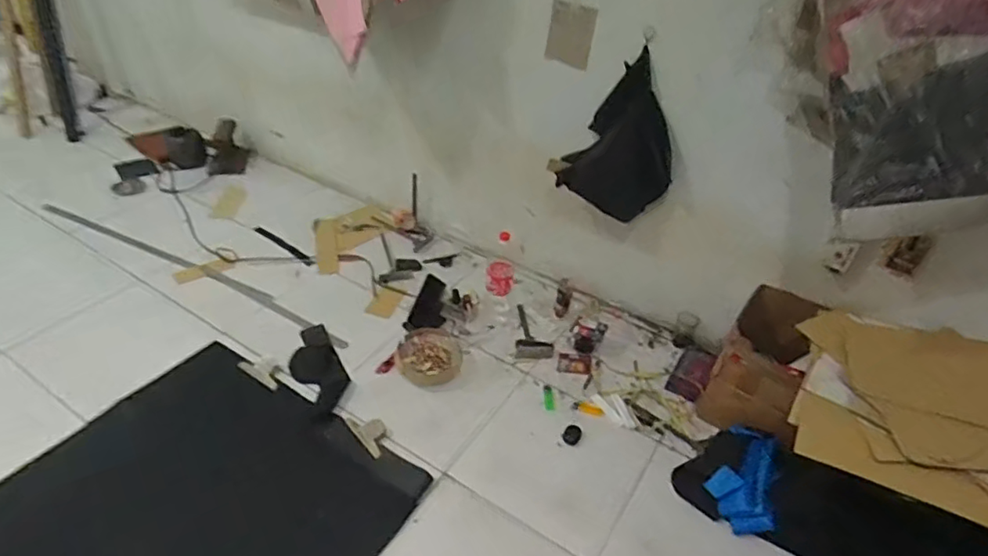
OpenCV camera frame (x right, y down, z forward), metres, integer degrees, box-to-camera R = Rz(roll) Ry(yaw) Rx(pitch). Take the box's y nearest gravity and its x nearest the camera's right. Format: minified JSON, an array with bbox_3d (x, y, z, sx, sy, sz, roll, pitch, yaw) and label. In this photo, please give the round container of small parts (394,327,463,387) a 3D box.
[{"bbox_3d":[-0.179,0.213,1.683,0.175,0.068,0.194,5,41,-4],"label":"round container of small parts"}]

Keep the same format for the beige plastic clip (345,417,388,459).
[{"bbox_3d":[-0.305,0.375,1.490,0.064,0.058,0.130,-28,52,-35],"label":"beige plastic clip"}]

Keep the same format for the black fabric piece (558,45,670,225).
[{"bbox_3d":[0.330,-0.345,1.575,0.282,0.427,0.090,20,41,17],"label":"black fabric piece"}]

